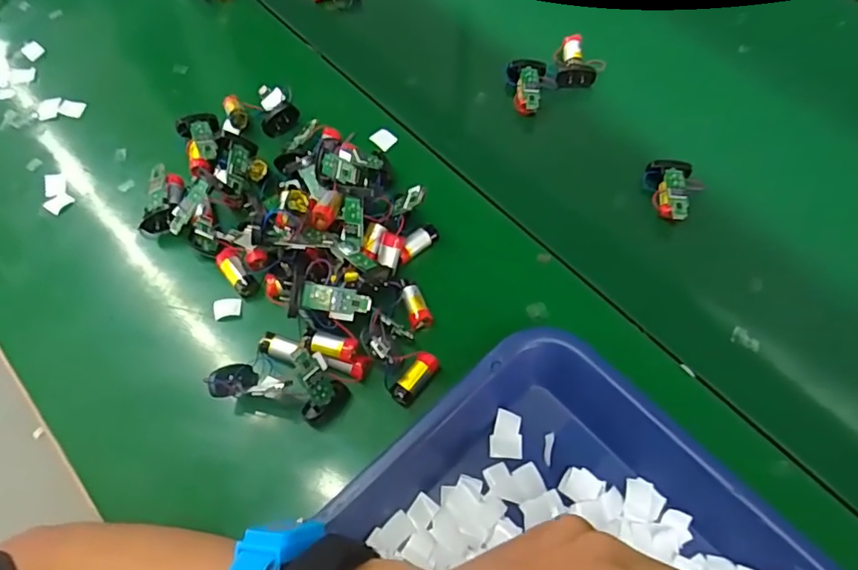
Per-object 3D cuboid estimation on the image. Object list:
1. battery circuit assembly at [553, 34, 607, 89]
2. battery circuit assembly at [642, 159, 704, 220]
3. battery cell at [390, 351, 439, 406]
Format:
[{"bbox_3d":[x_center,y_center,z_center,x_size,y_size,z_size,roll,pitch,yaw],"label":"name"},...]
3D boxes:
[{"bbox_3d":[0.131,-0.195,0.487,0.039,0.015,0.046,0,66,3],"label":"battery circuit assembly"},{"bbox_3d":[0.189,-0.071,0.429,0.034,0.019,0.052,-6,66,0],"label":"battery circuit assembly"},{"bbox_3d":[-0.009,0.064,0.374,0.016,0.019,0.038,31,71,15],"label":"battery cell"}]

